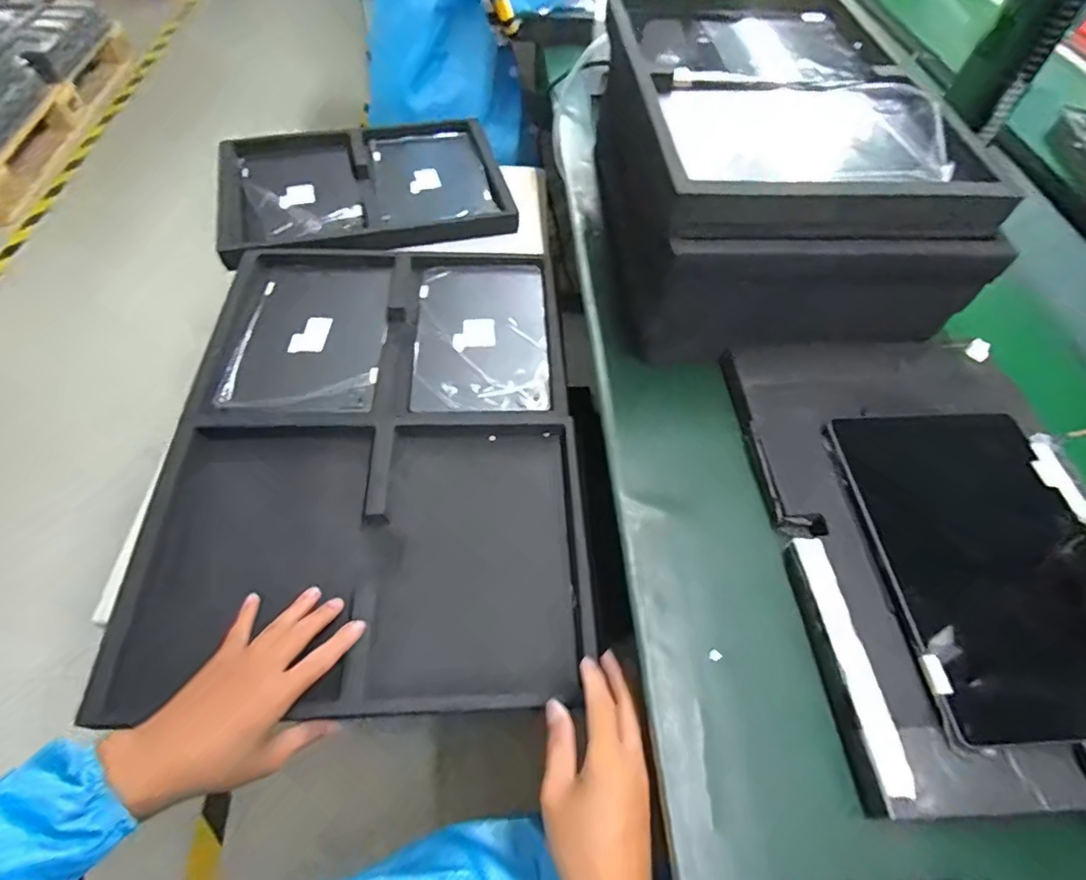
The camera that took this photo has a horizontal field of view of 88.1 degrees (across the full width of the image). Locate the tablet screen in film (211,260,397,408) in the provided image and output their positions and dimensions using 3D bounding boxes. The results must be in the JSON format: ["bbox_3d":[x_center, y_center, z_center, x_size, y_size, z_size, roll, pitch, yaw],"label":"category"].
[{"bbox_3d":[-0.295,-0.142,0.721,0.178,0.014,0.255,-1,53,-7],"label":"tablet screen in film"}]

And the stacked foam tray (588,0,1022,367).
[{"bbox_3d":[0.227,-0.306,0.624,0.291,0.188,0.437,-1,57,-5],"label":"stacked foam tray"}]

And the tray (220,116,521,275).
[{"bbox_3d":[-0.291,-0.419,0.918,0.426,0.057,0.329,-11,58,-12],"label":"tray"}]

